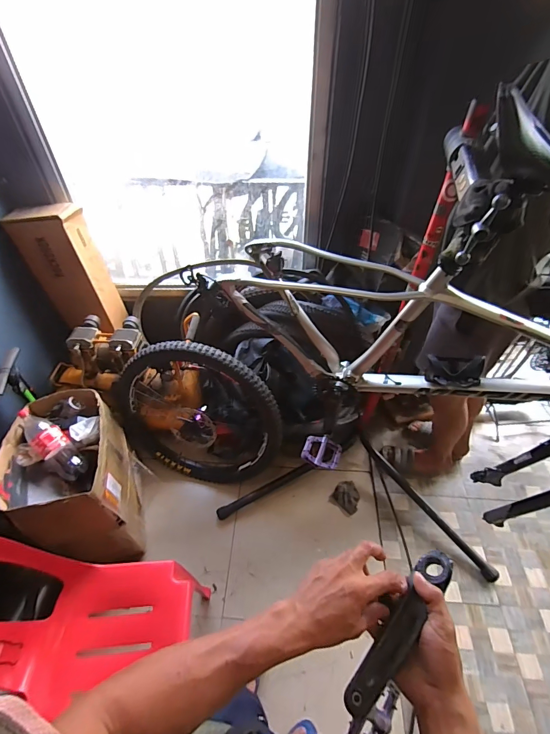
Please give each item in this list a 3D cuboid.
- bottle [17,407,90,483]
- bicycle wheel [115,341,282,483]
[{"bbox_3d":[-0.750,0.256,1.215,0.291,0.088,0.094,42,58,8],"label":"bottle"},{"bbox_3d":[-0.305,0.197,1.429,0.675,0.658,0.065,10,33,8],"label":"bicycle wheel"}]

